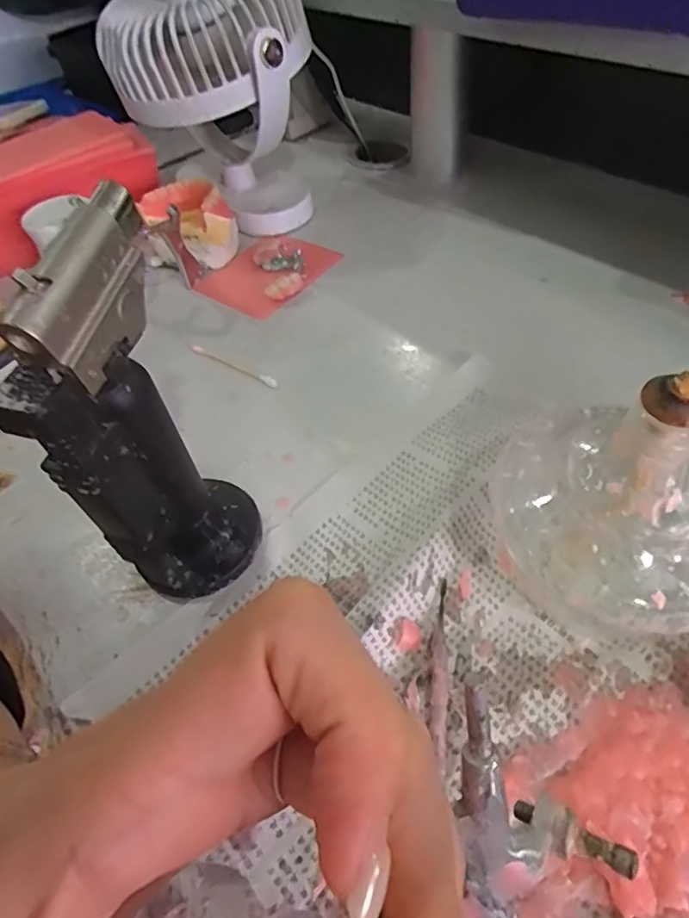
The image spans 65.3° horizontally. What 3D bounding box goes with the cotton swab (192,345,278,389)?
[{"bbox_3d":[-0.070,-0.059,0.339,0.068,0.004,0.007,27,58,26],"label":"cotton swab"}]

